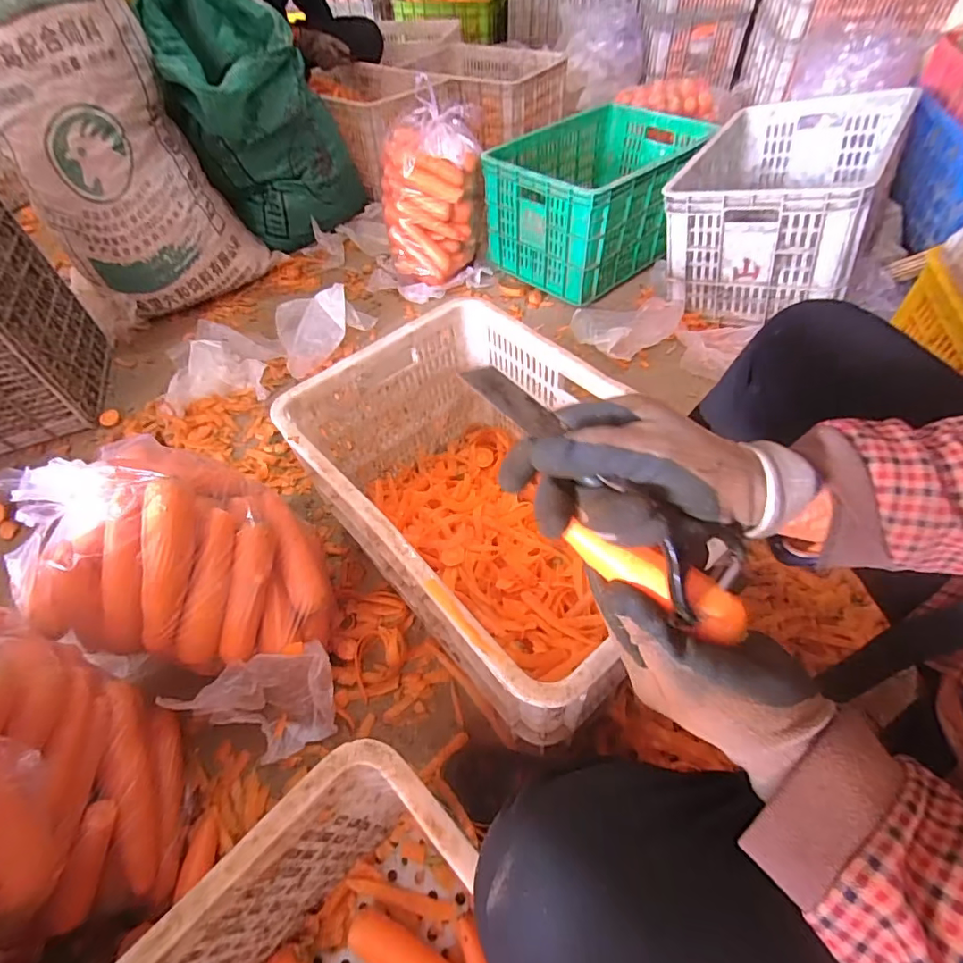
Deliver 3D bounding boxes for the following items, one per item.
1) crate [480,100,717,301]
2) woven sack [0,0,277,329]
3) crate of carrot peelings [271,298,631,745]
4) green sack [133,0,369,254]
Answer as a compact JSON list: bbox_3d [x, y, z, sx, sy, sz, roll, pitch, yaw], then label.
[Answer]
[{"bbox_3d":[0.299,-0.718,1.264,0.363,0.250,0.516,36,62,28],"label":"crate"},{"bbox_3d":[-0.775,-0.743,1.026,0.397,0.735,0.207,-34,57,-21],"label":"woven sack"},{"bbox_3d":[0.022,0.034,0.687,0.342,0.267,0.507,-34,57,-21],"label":"crate of carrot peelings"},{"bbox_3d":[-0.538,-0.906,1.277,0.403,0.481,0.339,-20,53,-11],"label":"green sack"}]

